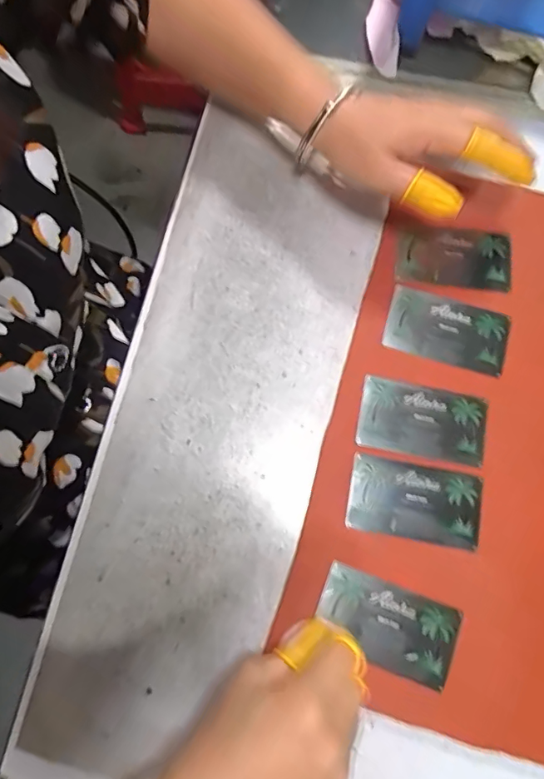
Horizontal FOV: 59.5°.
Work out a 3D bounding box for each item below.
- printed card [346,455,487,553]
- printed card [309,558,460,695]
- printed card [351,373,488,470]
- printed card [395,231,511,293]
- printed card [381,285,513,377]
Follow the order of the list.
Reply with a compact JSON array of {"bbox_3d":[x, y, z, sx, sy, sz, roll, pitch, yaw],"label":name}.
[{"bbox_3d":[0.094,0.074,0.314,0.086,0.004,0.049,11,76,2],"label":"printed card"},{"bbox_3d":[0.071,0.146,0.296,0.086,0.004,0.047,21,77,5],"label":"printed card"},{"bbox_3d":[0.104,0.022,0.327,0.087,0.004,0.049,12,76,2],"label":"printed card"},{"bbox_3d":[0.137,-0.098,0.359,0.083,0.005,0.044,6,81,-1],"label":"printed card"},{"bbox_3d":[0.127,-0.043,0.344,0.086,0.004,0.049,18,77,4],"label":"printed card"}]

